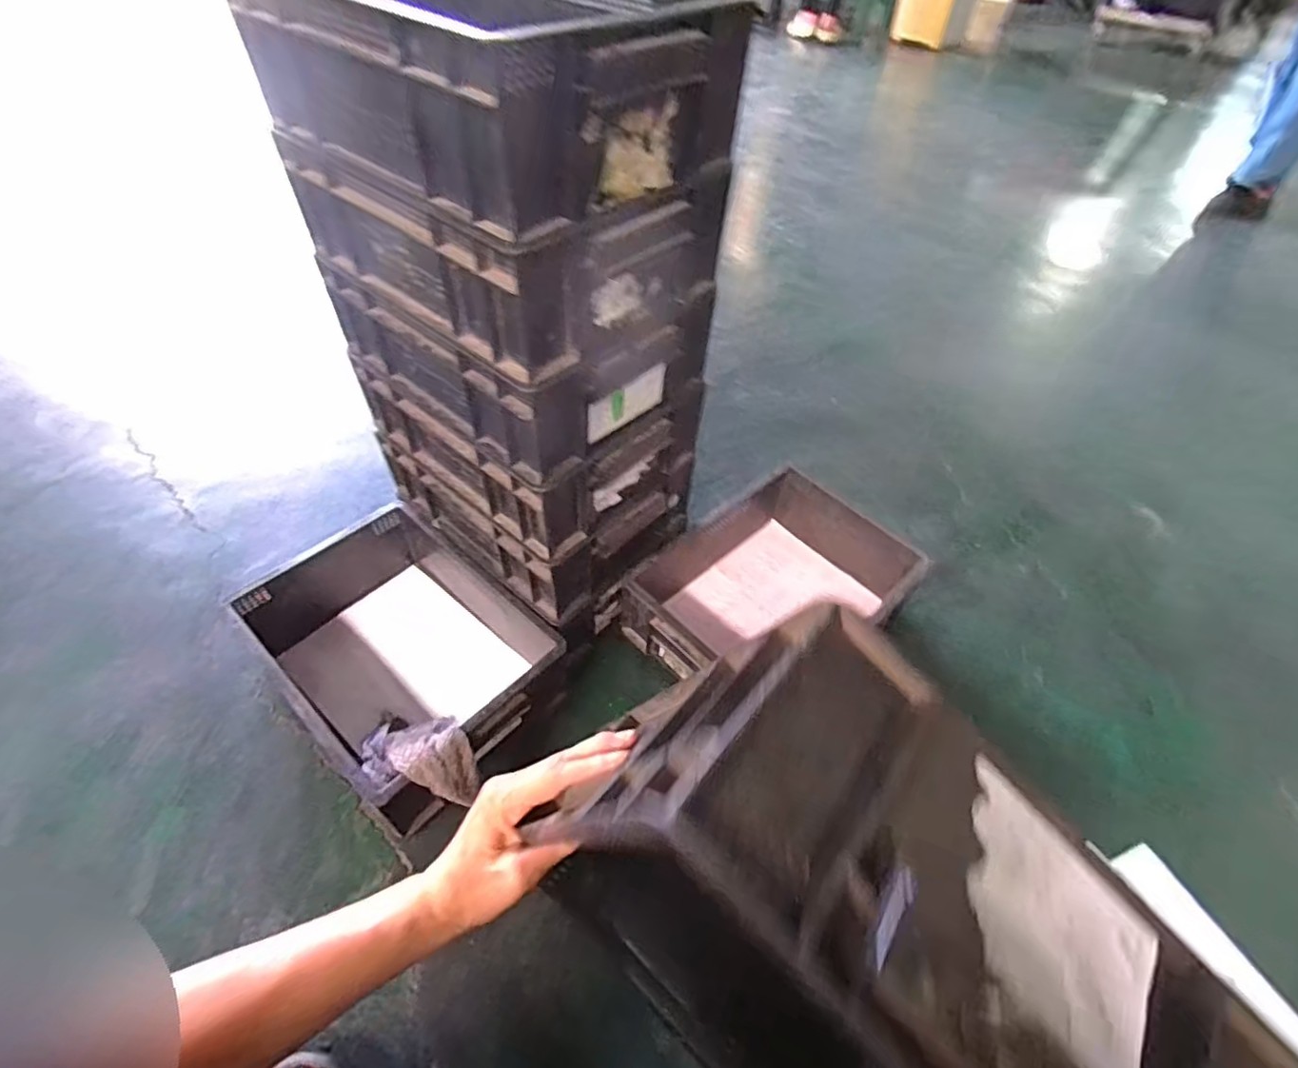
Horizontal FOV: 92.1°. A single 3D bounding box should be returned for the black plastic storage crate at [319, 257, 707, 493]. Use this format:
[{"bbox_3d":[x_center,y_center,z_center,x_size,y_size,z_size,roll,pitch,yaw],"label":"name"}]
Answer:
[{"bbox_3d":[-0.136,-0.209,0.653,0.333,0.117,0.237,34,55,25],"label":"black plastic storage crate"}]

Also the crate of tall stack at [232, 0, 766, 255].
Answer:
[{"bbox_3d":[-0.125,-0.355,0.492,0.333,0.115,0.238,34,55,25],"label":"crate of tall stack"}]

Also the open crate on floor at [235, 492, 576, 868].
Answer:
[{"bbox_3d":[-0.278,0.141,0.744,0.347,0.123,0.258,35,53,28],"label":"open crate on floor"}]

